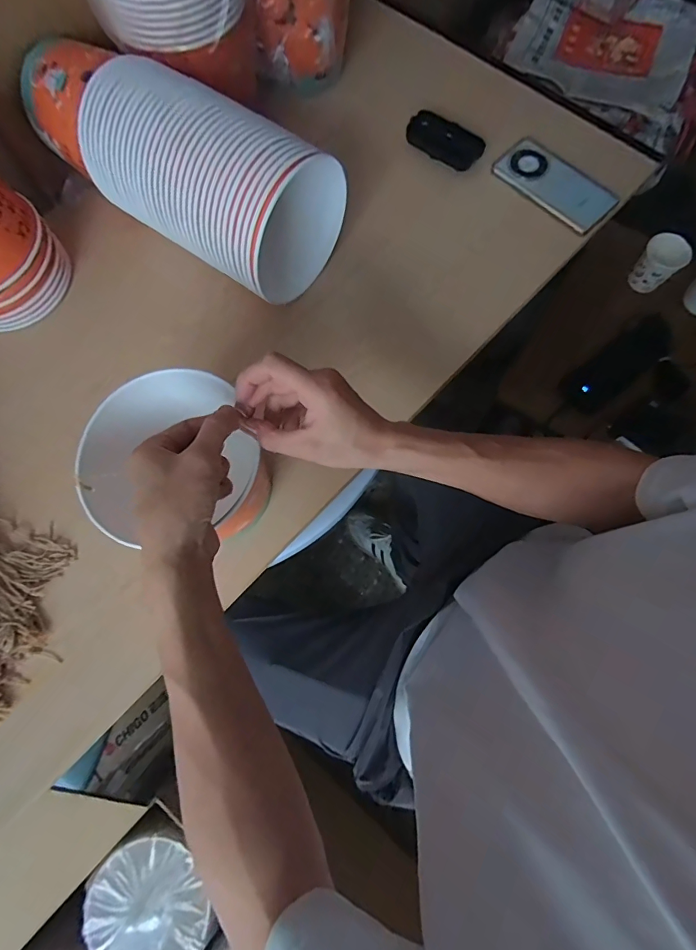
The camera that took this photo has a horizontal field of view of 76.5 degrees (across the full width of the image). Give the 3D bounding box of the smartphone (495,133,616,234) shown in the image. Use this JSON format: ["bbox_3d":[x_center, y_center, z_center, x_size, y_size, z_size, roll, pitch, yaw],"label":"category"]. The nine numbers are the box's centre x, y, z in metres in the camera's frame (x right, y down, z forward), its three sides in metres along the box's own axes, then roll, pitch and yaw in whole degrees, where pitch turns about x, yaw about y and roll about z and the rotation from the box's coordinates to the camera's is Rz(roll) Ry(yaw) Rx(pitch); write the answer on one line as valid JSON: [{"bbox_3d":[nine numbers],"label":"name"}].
[{"bbox_3d":[0.286,-0.404,0.608,0.164,0.012,0.083,44,81,11],"label":"smartphone"}]

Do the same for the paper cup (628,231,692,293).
[{"bbox_3d":[0.531,-0.362,0.756,0.066,0.072,0.061,0,76,2],"label":"paper cup"}]

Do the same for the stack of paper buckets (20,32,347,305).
[{"bbox_3d":[-0.204,-0.374,0.521,0.399,0.135,0.151,36,80,10],"label":"stack of paper buckets"}]

